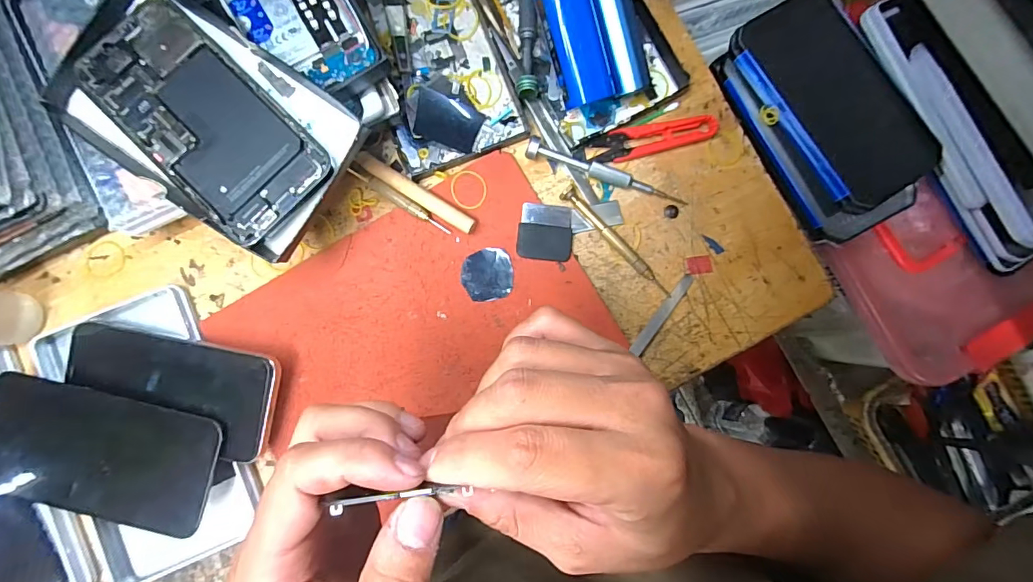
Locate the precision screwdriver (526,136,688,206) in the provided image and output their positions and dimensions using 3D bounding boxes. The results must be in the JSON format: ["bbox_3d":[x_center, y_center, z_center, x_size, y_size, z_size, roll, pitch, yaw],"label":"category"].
[{"bbox_3d":[0.067,-0.085,0.346,0.126,0.012,0.014,20,84,-3],"label":"precision screwdriver"}]

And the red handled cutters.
[{"bbox_3d":[0.098,-0.114,0.351,0.109,0.010,0.021,-14,86,-6],"label":"red handled cutters"}]

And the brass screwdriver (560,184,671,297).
[{"bbox_3d":[0.075,-0.036,0.346,0.109,0.009,0.010,44,83,0],"label":"brass screwdriver"}]

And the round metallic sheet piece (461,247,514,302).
[{"bbox_3d":[-0.021,-0.012,0.339,0.037,0.004,0.037,0,85,-4],"label":"round metallic sheet piece"}]

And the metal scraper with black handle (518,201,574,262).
[{"bbox_3d":[0.022,-0.044,0.343,0.040,0.004,0.040,4,85,-4],"label":"metal scraper with black handle"}]

